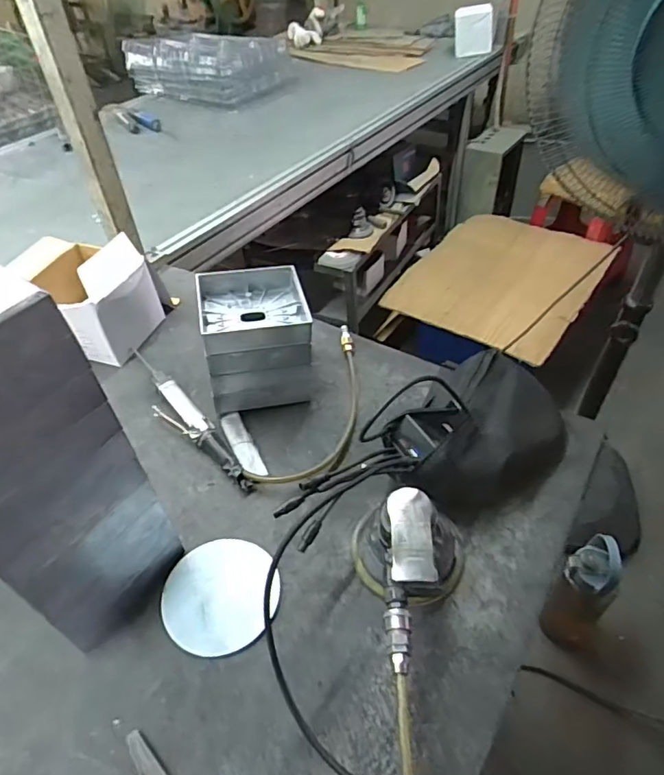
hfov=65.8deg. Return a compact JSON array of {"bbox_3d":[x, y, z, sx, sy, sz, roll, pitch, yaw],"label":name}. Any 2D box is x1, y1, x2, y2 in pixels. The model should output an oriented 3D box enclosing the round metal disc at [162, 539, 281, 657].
[{"bbox_3d":[-0.113,0.208,0.524,0.114,0.011,0.116,-2,44,2],"label":"round metal disc"}]

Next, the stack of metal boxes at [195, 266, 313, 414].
[{"bbox_3d":[-0.103,-0.069,0.704,0.134,0.135,0.158,-11,45,-7],"label":"stack of metal boxes"}]

